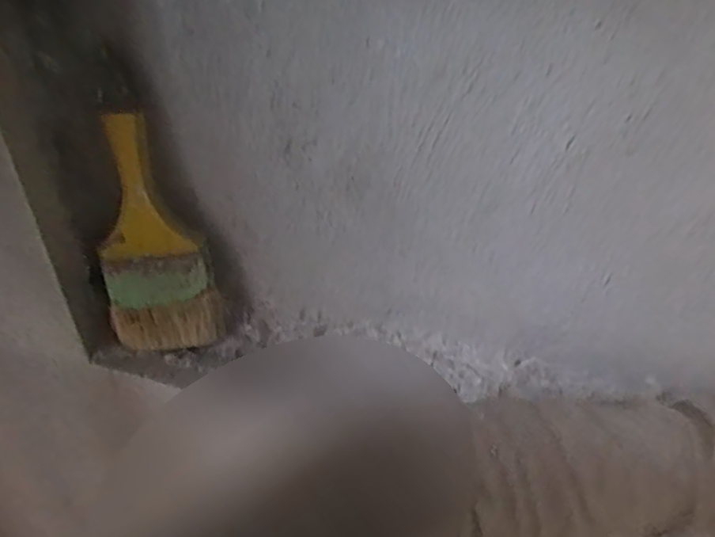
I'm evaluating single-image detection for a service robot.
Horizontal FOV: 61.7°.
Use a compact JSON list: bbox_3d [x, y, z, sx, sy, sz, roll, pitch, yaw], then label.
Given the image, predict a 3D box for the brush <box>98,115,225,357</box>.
[{"bbox_3d":[-0.151,-0.018,0.427,0.077,0.175,0.021,-10,23,-5],"label":"brush"}]

